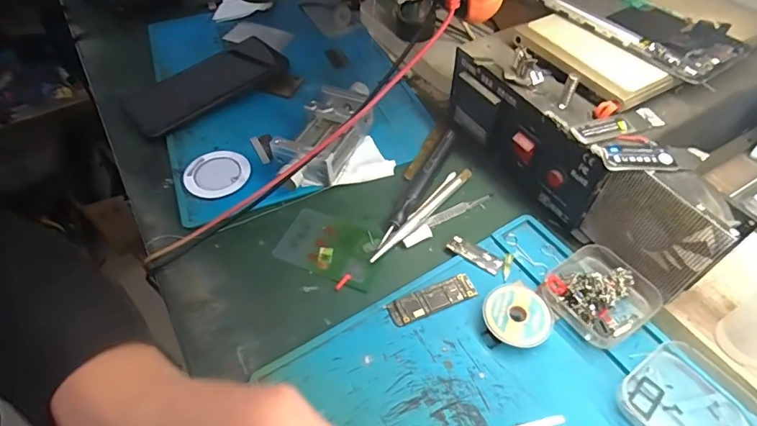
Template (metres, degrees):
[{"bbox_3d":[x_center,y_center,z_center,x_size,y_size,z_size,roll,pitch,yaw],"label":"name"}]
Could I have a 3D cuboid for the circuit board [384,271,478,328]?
[{"bbox_3d":[0.039,0.062,0.327,0.065,0.004,0.021,-18,52,-12],"label":"circuit board"}]

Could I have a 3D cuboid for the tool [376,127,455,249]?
[{"bbox_3d":[0.035,-0.023,0.388,0.012,0.019,0.133,21,54,18],"label":"tool"}]

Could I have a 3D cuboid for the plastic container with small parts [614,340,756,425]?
[{"bbox_3d":[0.188,0.115,0.272,0.070,0.014,0.063,-28,55,-20],"label":"plastic container with small parts"}]

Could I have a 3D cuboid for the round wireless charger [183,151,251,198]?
[{"bbox_3d":[-0.146,-0.036,0.412,0.056,0.007,0.054,-1,50,1],"label":"round wireless charger"}]

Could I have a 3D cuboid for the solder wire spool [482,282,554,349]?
[{"bbox_3d":[0.095,0.071,0.312,0.046,0.011,0.045,-1,50,1],"label":"solder wire spool"}]

